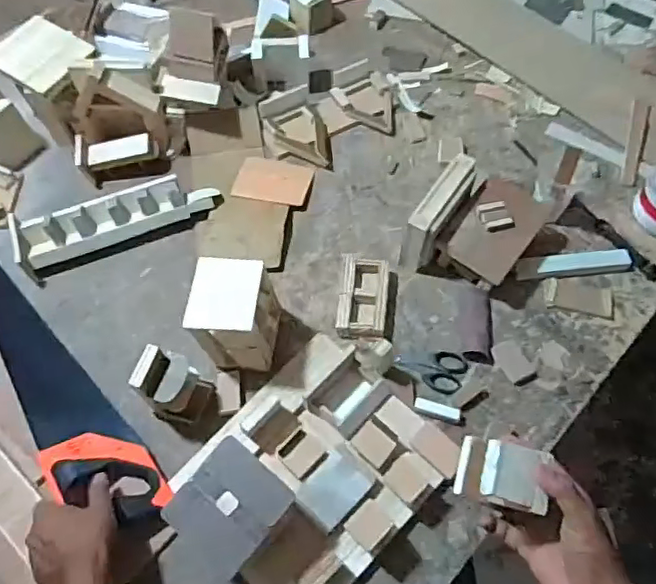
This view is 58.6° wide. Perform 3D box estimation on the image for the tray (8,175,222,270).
[{"bbox_3d":[-0.312,-0.112,0.873,0.299,0.046,0.084,-16,62,-8],"label":"tray"}]

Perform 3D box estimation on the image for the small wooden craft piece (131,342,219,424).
[{"bbox_3d":[-0.187,0.116,0.718,0.066,0.113,0.067,21,64,12],"label":"small wooden craft piece"}]

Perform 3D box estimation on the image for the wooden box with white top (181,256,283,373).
[{"bbox_3d":[-0.118,0.031,0.748,0.093,0.134,0.102,7,62,4],"label":"wooden box with white top"}]

